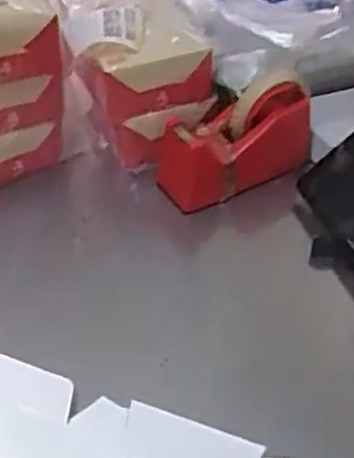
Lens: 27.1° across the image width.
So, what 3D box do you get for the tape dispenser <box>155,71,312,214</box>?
[{"bbox_3d":[0.056,-0.091,0.747,0.160,0.112,0.069,-20,49,-20],"label":"tape dispenser"}]

